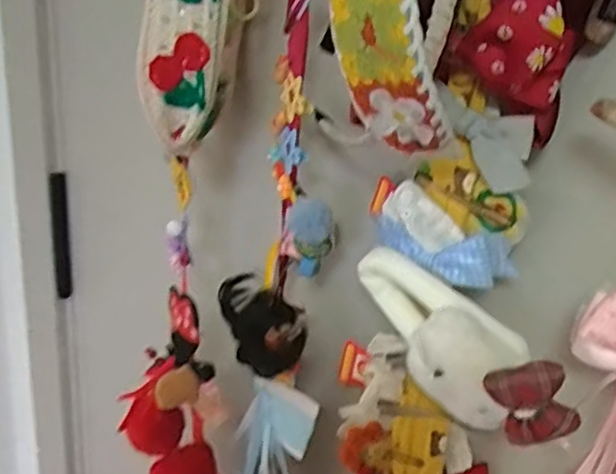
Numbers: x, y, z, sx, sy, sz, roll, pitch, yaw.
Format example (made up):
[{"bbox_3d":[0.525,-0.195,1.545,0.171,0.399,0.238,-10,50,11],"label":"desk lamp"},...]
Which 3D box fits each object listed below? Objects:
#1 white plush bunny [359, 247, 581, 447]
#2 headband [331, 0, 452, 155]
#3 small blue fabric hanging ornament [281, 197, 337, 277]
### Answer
[{"bbox_3d":[0.085,0.061,0.386,0.050,0.063,0.140,-9,42,-44],"label":"white plush bunny"},{"bbox_3d":[0.051,-0.113,0.331,0.048,0.134,0.097,11,15,27],"label":"headband"},{"bbox_3d":[0.001,-0.001,0.445,0.034,0.051,0.035,3,13,-2],"label":"small blue fabric hanging ornament"}]

